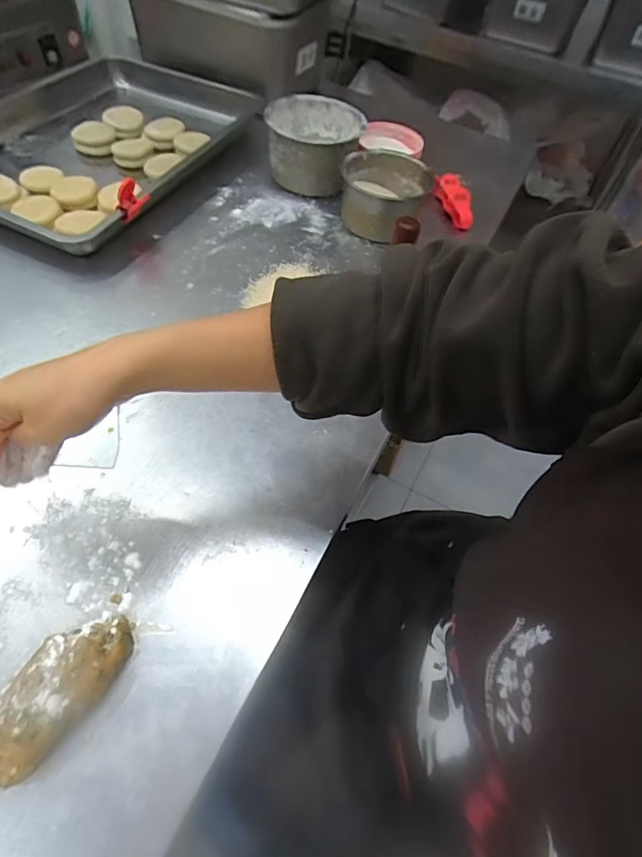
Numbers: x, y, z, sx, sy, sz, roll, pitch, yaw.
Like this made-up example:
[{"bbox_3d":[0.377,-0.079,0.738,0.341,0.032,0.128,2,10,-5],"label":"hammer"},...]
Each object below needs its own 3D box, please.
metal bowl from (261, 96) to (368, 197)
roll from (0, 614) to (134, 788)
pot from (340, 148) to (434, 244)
[{"bbox_3d":[-0.013,-0.446,0.762,0.135,0.089,0.148,2,55,-3],"label":"metal bowl"},{"bbox_3d":[-0.193,0.191,0.342,0.054,0.033,0.127,33,59,17],"label":"roll"},{"bbox_3d":[0.093,-0.351,0.718,0.120,0.065,0.133,0,56,-5],"label":"pot"}]

